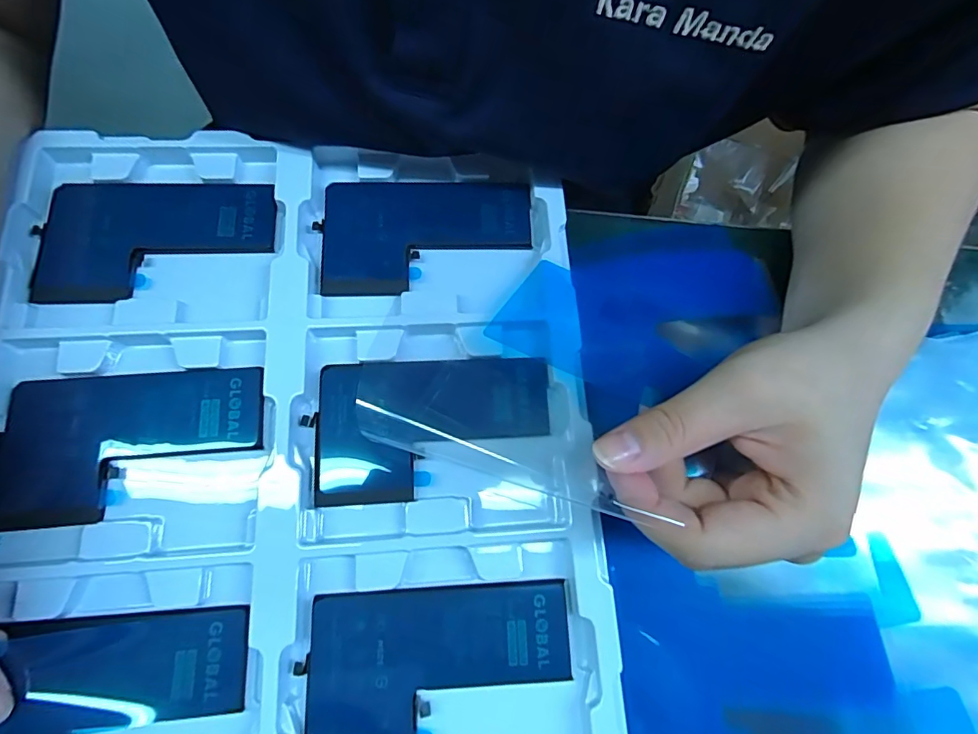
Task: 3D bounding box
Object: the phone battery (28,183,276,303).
[{"bbox_3d":[-0.167,-0.066,0.245,0.111,0.006,0.062,-7,74,-4],"label":"phone battery"}]

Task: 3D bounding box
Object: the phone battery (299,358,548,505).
[{"bbox_3d":[-0.026,0.028,0.231,0.109,0.007,0.064,-3,73,-2],"label":"phone battery"}]

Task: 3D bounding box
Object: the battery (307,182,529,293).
[{"bbox_3d":[-0.032,-0.069,0.258,0.109,0.009,0.062,-3,73,-2],"label":"battery"}]

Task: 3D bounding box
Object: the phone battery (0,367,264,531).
[{"bbox_3d":[-0.161,0.034,0.220,0.113,0.007,0.063,-7,74,-3],"label":"phone battery"}]

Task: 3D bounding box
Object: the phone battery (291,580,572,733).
[{"bbox_3d":[-0.021,0.127,0.202,0.109,0.006,0.064,-3,73,-2],"label":"phone battery"}]

